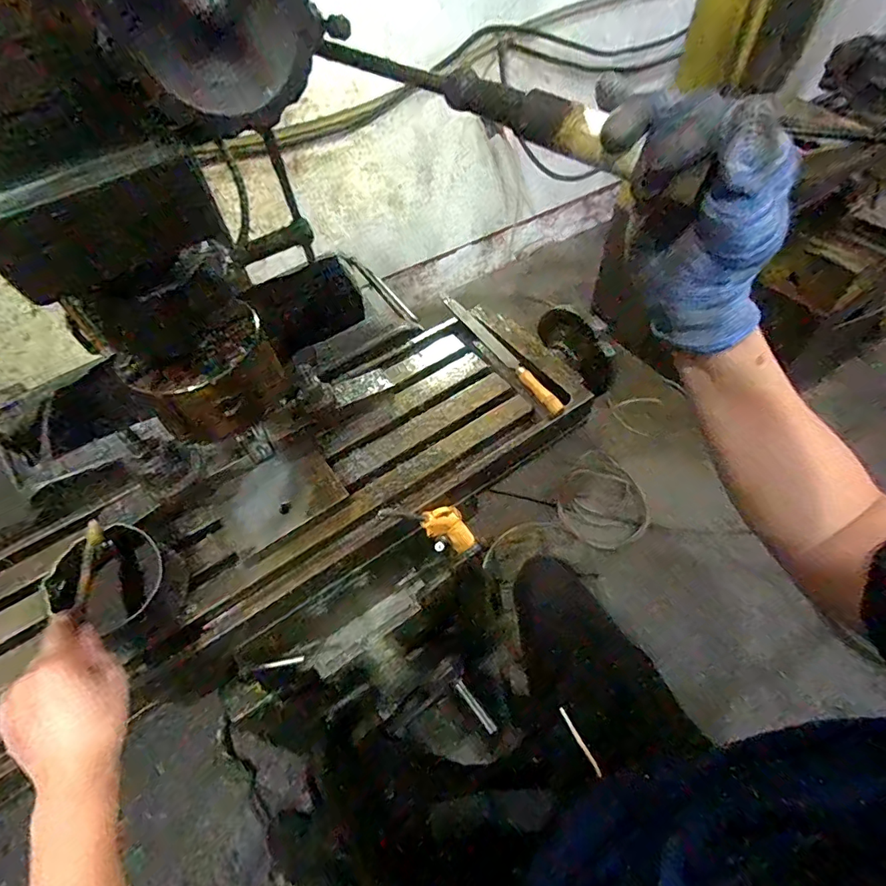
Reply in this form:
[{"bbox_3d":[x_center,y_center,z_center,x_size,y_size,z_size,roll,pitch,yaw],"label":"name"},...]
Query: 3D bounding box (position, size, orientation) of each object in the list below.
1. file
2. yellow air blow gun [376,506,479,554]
[{"bbox_3d":[0.077,-0.134,0.667,0.021,0.025,0.279,-26,57,-15],"label":"file"},{"bbox_3d":[-0.001,0.097,0.571,0.052,0.201,0.021,-35,55,11],"label":"yellow air blow gun"}]

